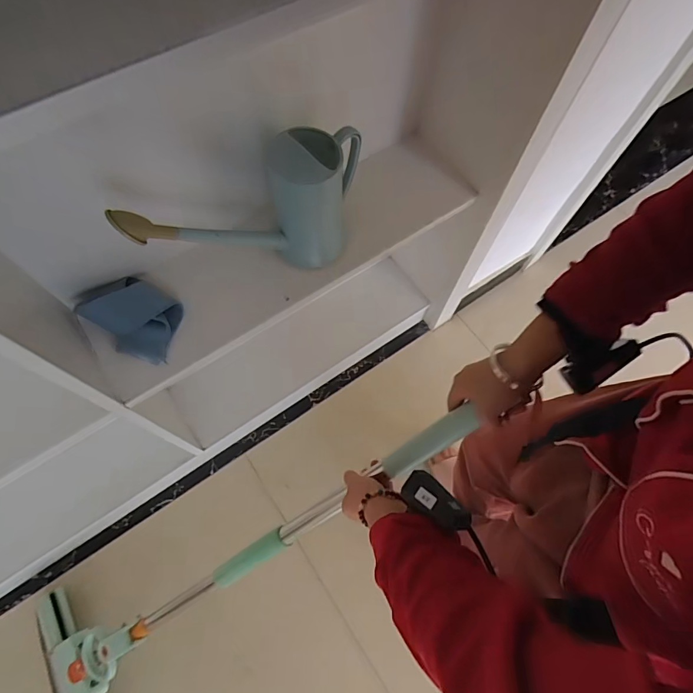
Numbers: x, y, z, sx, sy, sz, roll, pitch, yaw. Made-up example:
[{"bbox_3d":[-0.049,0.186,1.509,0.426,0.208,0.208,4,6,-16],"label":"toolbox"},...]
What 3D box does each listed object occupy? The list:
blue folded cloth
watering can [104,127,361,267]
[{"bbox_3d":[-0.356,-0.057,0.729,0.167,0.044,0.124,30,69,10],"label":"blue folded cloth"},{"bbox_3d":[-0.131,-0.209,0.693,0.386,0.280,0.114,-28,71,-13],"label":"watering can"}]

